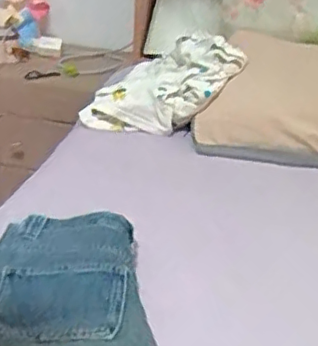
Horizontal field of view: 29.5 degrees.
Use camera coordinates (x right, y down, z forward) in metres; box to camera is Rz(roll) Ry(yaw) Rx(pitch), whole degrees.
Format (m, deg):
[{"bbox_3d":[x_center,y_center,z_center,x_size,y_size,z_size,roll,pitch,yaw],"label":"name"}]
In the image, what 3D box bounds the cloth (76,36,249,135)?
[{"bbox_3d":[0.012,-0.177,1.143,0.270,0.125,0.247,10,28,12],"label":"cloth"}]

